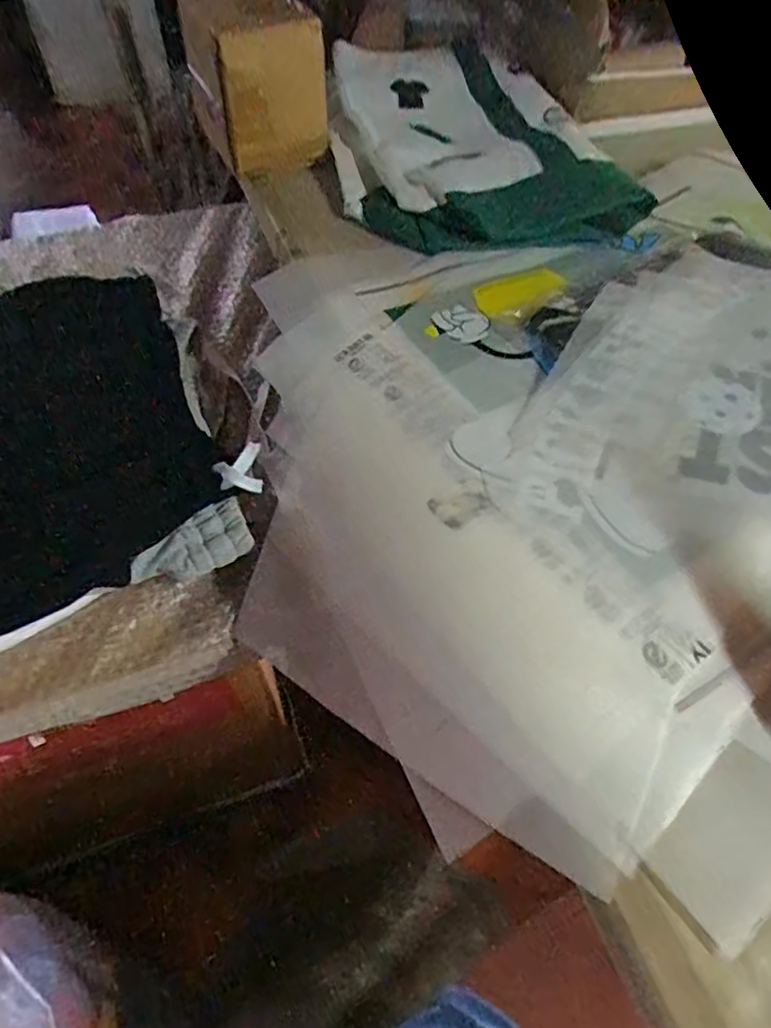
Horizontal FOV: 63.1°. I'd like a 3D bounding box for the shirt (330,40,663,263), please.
[{"bbox_3d":[0.070,-0.391,0.637,0.252,0.036,0.351,-15,55,-13],"label":"shirt"}]

